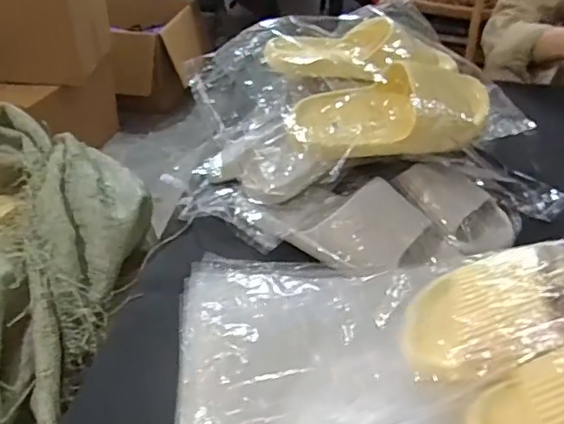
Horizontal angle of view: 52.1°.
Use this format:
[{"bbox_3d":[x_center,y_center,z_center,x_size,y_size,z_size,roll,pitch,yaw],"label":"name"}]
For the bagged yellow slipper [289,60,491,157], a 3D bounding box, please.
[{"bbox_3d":[0.129,-0.121,0.669,0.237,0.069,0.113,1,36,1],"label":"bagged yellow slipper"}]

